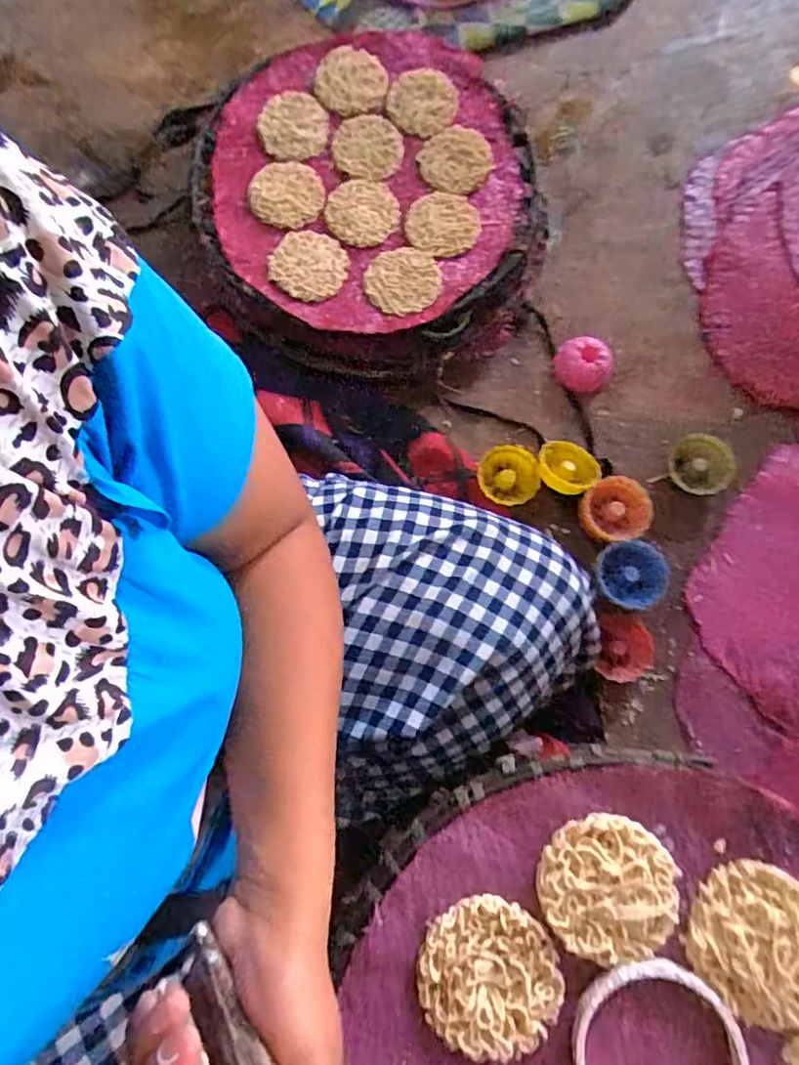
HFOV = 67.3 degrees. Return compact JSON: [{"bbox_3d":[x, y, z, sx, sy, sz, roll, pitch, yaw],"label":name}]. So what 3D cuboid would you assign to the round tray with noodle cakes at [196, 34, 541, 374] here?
[{"bbox_3d":[-0.032,-0.343,0.651,0.360,0.099,0.367,0,78,0],"label":"round tray with noodle cakes"}]

